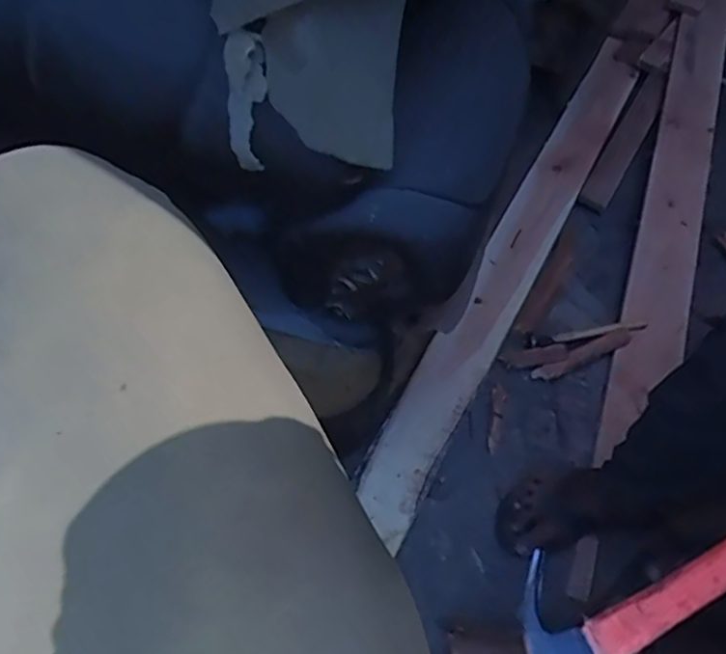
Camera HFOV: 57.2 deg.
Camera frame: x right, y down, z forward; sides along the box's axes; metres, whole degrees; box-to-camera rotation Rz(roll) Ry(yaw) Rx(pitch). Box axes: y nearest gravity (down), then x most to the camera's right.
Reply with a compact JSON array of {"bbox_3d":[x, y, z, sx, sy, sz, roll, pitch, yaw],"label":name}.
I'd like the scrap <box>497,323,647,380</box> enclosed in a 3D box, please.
[{"bbox_3d":[0.385,0.038,1.217,0.273,0.041,0.079,-14,54,-13],"label":"scrap"}]

